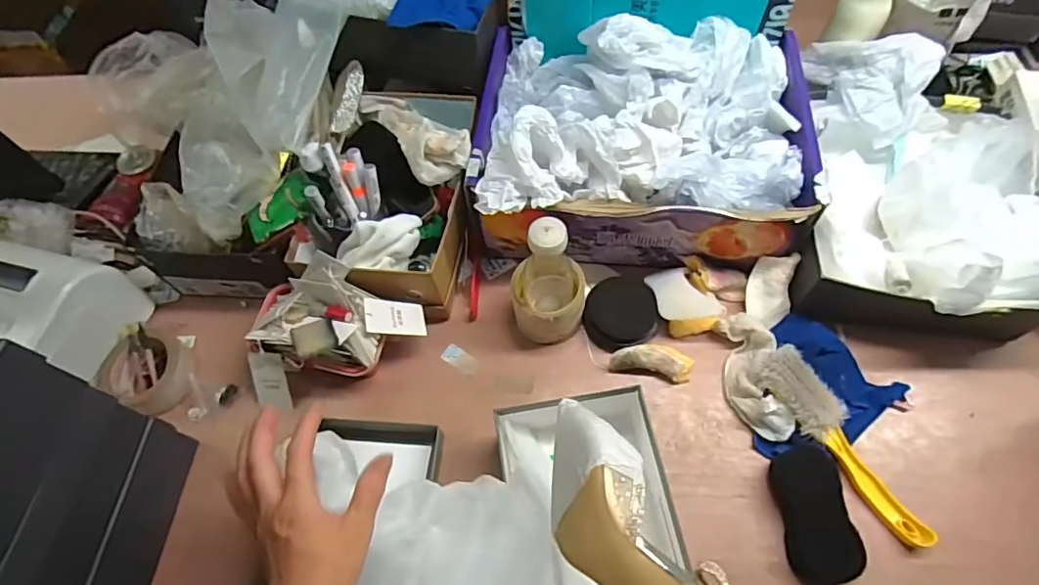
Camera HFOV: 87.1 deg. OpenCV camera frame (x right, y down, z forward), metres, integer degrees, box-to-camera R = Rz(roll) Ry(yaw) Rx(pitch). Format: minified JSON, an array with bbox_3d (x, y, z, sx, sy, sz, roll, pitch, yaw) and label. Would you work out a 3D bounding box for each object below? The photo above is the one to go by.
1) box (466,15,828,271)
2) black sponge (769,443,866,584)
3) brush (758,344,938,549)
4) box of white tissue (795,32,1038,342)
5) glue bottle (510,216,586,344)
[{"bbox_3d":[0.150,-0.198,0.699,0.398,0.178,0.306,5,62,7],"label":"box"},{"bbox_3d":[0.306,0.229,0.564,0.061,0.037,0.136,-5,61,2],"label":"black sponge"},{"bbox_3d":[0.351,0.162,0.592,0.055,0.040,0.232,-30,76,-12],"label":"brush"},{"bbox_3d":[0.505,-0.133,0.671,0.298,0.144,0.373,6,62,7],"label":"box of white tissue"},{"bbox_3d":[0.035,-0.002,0.633,0.083,0.185,0.076,-5,61,1],"label":"glue bottle"}]

